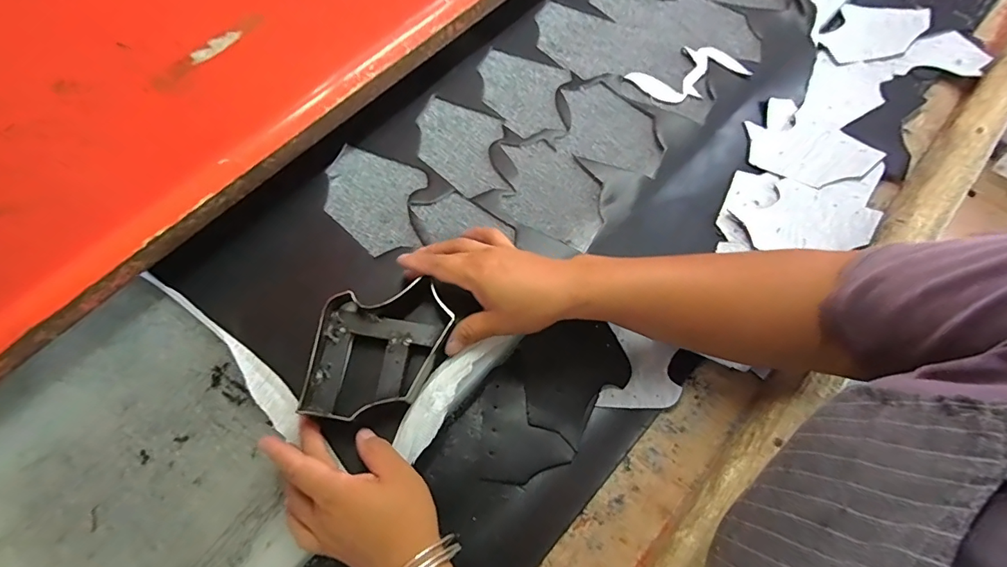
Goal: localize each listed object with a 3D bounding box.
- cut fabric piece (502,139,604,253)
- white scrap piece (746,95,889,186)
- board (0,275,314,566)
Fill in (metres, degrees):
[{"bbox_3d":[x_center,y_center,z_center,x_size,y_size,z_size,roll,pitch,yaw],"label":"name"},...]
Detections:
[{"bbox_3d":[0.050,-0.099,0.491,0.126,0.004,0.098,29,71,10],"label":"cut fabric piece"},{"bbox_3d":[0.341,-0.153,0.521,0.126,0.022,0.096,42,74,15],"label":"white scrap piece"},{"bbox_3d":[-0.330,0.180,0.368,0.299,0.023,0.287,42,74,15],"label":"board"}]

